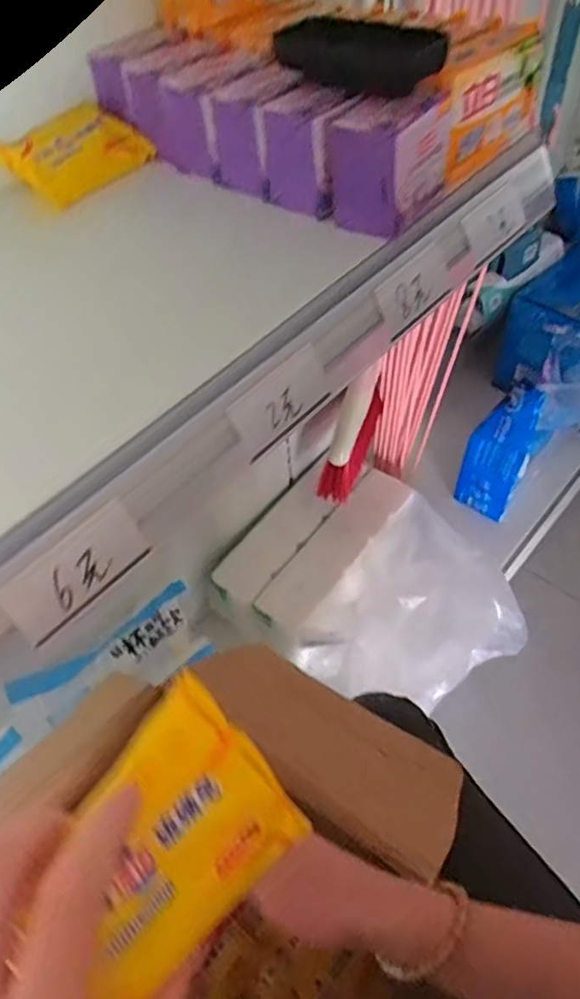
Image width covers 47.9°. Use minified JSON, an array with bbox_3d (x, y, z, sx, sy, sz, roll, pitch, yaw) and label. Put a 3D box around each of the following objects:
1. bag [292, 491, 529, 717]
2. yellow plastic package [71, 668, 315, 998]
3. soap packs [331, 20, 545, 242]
[{"bbox_3d":[0.193,0.176,1.004,0.334,0.113,0.272,-38,58,-24],"label":"bag"},{"bbox_3d":[-0.050,0.126,0.241,0.071,0.030,0.095,45,48,9],"label":"yellow plastic package"},{"bbox_3d":[0.105,-0.254,0.439,0.051,0.066,0.186,33,60,27],"label":"soap packs"}]

